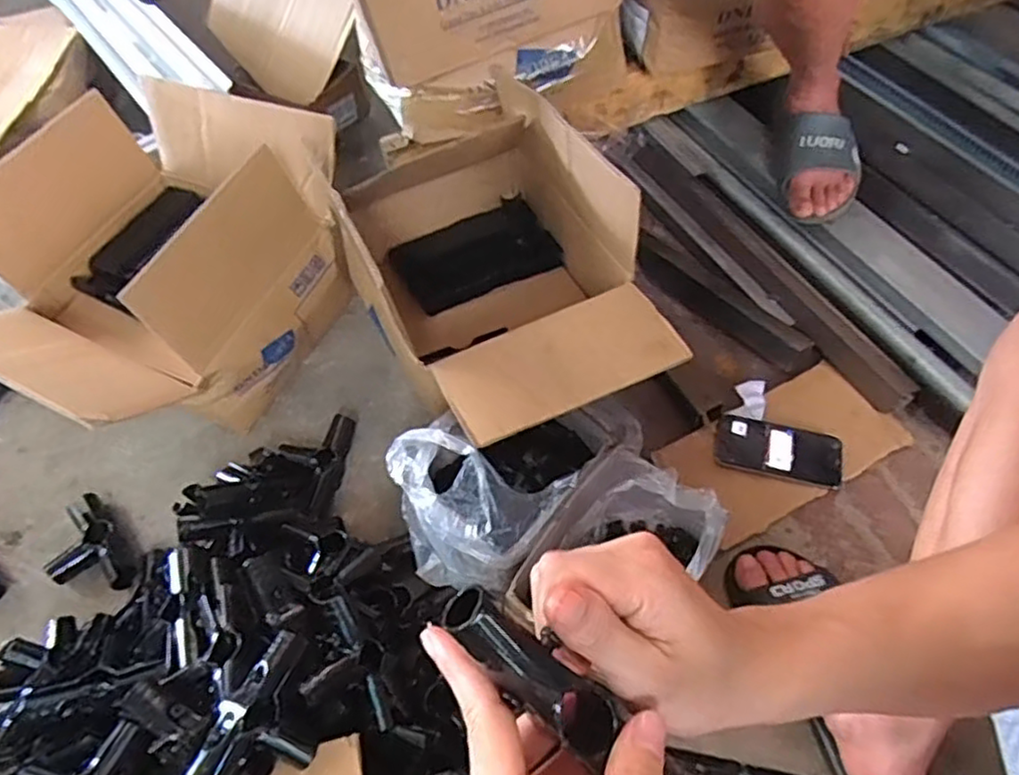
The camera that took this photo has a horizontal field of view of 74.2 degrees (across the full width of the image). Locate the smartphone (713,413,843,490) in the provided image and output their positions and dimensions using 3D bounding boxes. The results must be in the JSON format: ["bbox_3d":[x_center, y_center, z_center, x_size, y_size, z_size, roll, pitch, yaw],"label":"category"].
[{"bbox_3d":[0.324,0.075,0.813,0.146,0.013,0.071,11,58,12],"label":"smartphone"}]

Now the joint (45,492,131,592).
[{"bbox_3d":[-0.504,0.196,0.802,0.083,0.047,0.141,-40,62,-20],"label":"joint"}]

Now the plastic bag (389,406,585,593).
[{"bbox_3d":[-0.049,0.124,0.731,0.194,0.110,0.156,25,62,20],"label":"plastic bag"}]

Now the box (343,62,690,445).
[{"bbox_3d":[-0.025,-0.147,0.846,0.291,0.245,0.483,-25,58,-11],"label":"box"}]

